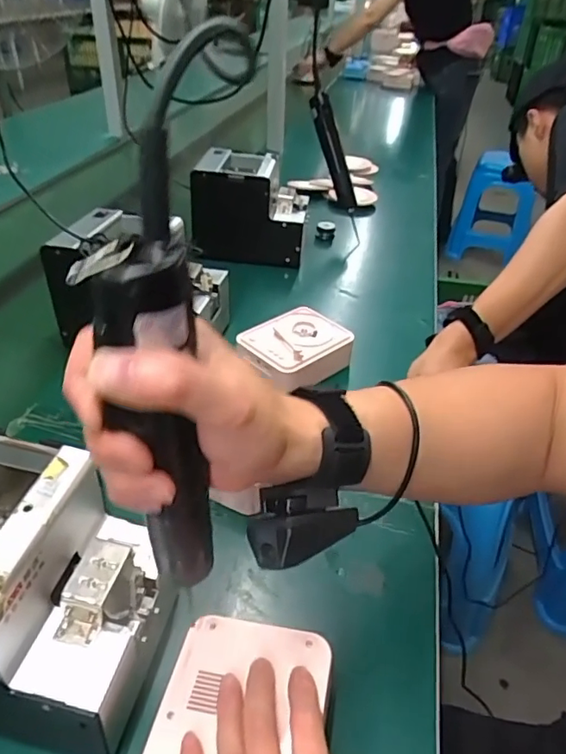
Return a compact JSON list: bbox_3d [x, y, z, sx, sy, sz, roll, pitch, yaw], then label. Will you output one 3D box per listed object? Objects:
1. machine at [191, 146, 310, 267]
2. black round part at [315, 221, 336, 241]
[{"bbox_3d":[-0.056,-0.279,0.918,0.185,0.153,0.133,0,38,-5],"label":"machine"},{"bbox_3d":[0.081,-0.275,1.031,0.034,0.028,0.040,8,38,6],"label":"black round part"}]

